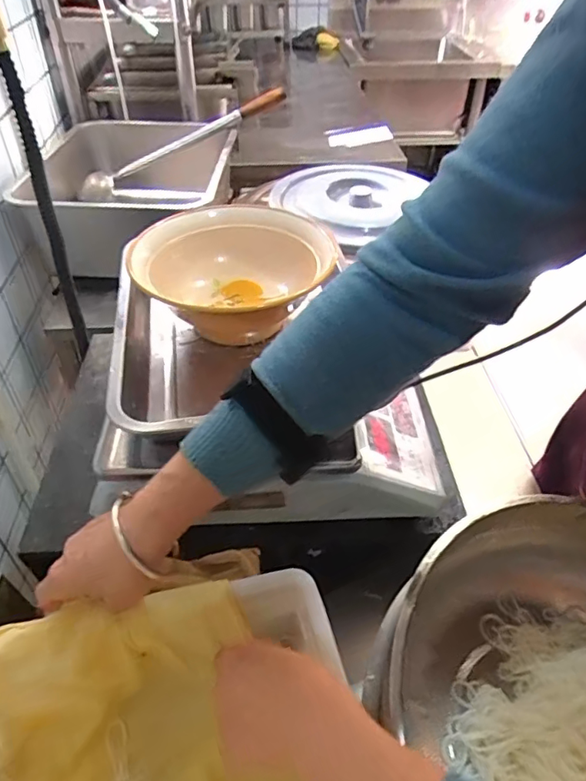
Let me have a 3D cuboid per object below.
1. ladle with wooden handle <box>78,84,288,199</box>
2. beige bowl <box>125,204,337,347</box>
[{"bbox_3d":[-0.220,-0.520,1.118,0.484,0.058,0.080,-31,50,-8],"label":"ladle with wooden handle"},{"bbox_3d":[-0.067,-0.131,0.595,0.177,0.074,0.205,33,52,29],"label":"beige bowl"}]

